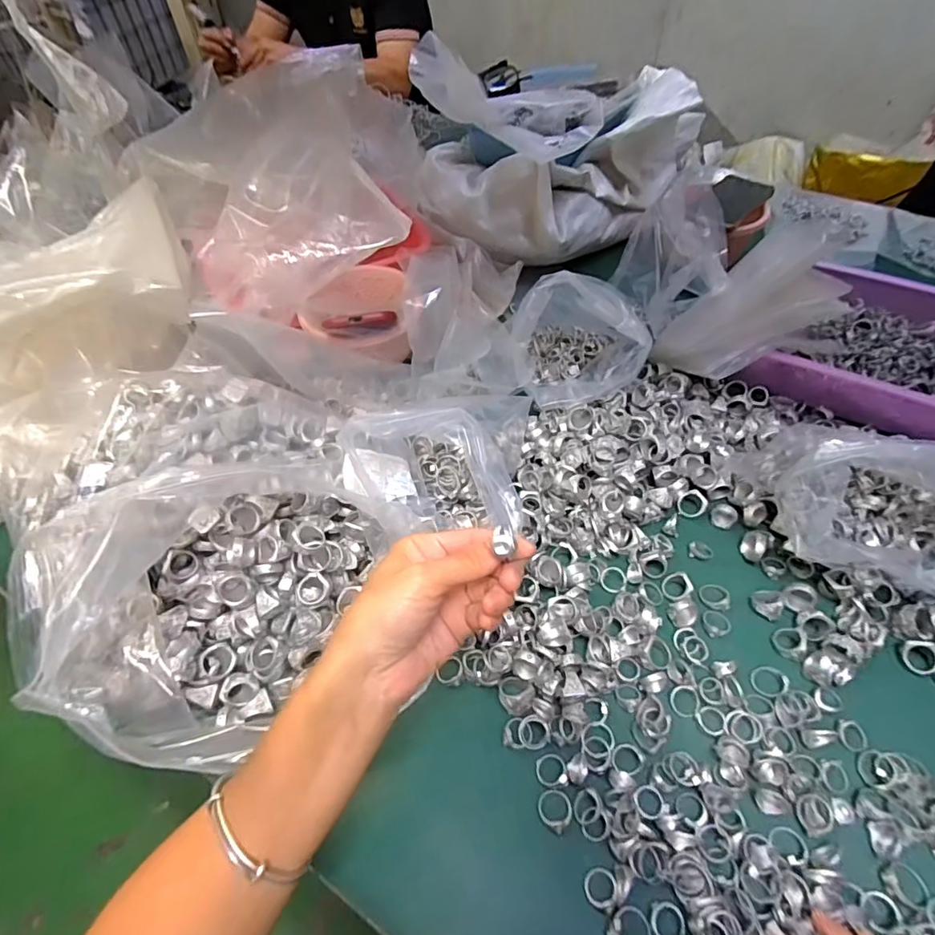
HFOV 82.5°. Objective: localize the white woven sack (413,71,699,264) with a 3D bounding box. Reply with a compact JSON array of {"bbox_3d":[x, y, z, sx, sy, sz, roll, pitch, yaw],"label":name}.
[{"bbox_3d":[0.146,-0.505,0.857,0.327,0.171,0.435,28,57,21],"label":"white woven sack"}]

